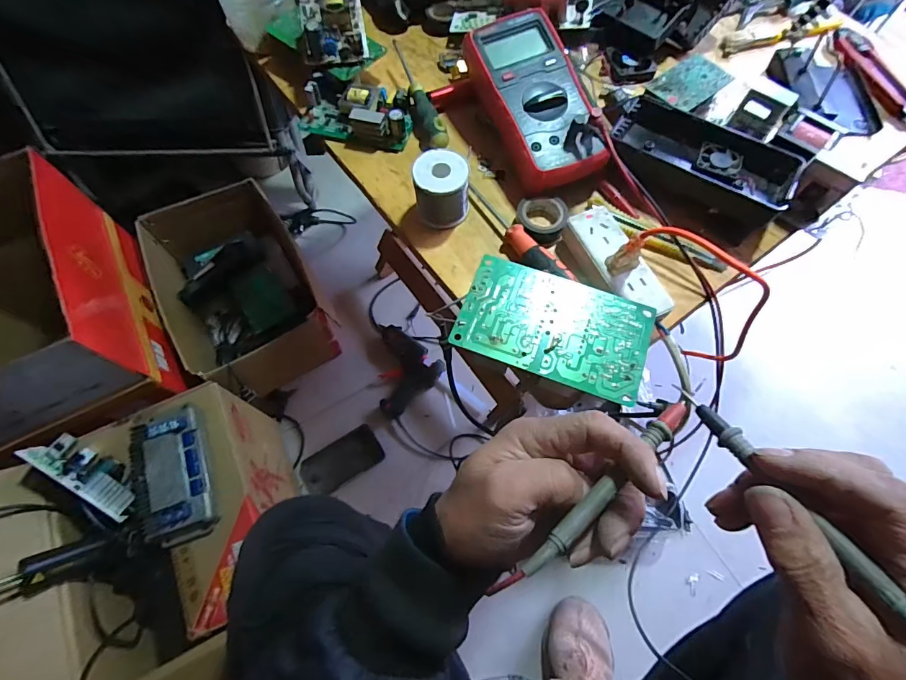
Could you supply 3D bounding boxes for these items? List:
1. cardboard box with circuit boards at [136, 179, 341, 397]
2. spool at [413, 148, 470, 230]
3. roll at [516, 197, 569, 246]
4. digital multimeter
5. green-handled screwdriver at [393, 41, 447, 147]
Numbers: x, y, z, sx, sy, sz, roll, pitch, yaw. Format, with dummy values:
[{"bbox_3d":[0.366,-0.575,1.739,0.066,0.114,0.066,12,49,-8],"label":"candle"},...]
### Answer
[{"bbox_3d":[-0.431,-0.094,0.907,0.255,0.185,0.440,-29,70,-12],"label":"cardboard box with circuit boards"},{"bbox_3d":[-0.011,-0.146,0.422,0.051,0.051,0.050,-3,67,-2],"label":"spool"},{"bbox_3d":[0.085,-0.116,0.427,0.048,0.019,0.050,0,67,0],"label":"roll"},{"bbox_3d":[0.083,-0.240,0.441,0.090,0.055,0.184,-20,68,-9],"label":"digital multimeter"},{"bbox_3d":[-0.041,-0.273,0.487,0.025,0.022,0.151,-21,68,-9],"label":"green-handled screwdriver"}]

